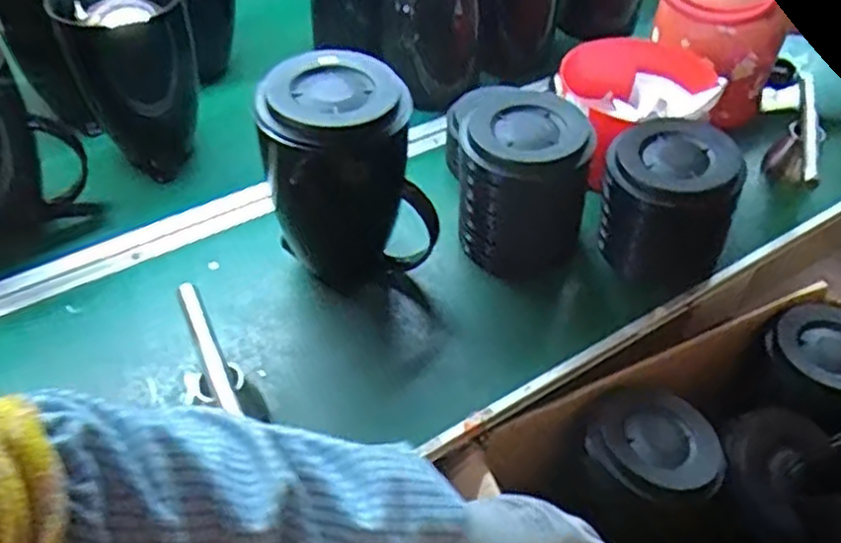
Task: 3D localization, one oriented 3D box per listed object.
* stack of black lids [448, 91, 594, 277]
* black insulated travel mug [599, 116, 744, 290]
[{"bbox_3d":[0.098,-0.079,0.709,0.120,0.164,0.102,35,55,29],"label":"stack of black lids"},{"bbox_3d":[0.241,-0.067,0.693,0.120,0.122,0.116,1,46,-1],"label":"black insulated travel mug"}]

